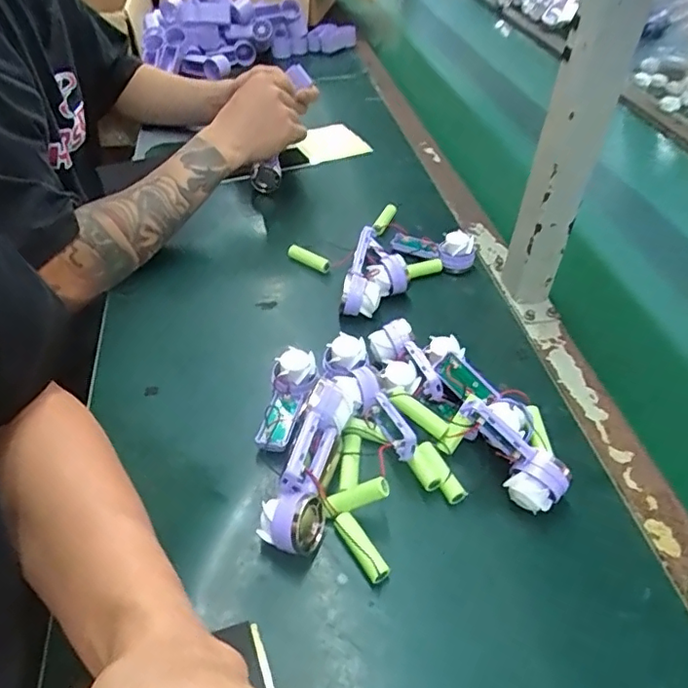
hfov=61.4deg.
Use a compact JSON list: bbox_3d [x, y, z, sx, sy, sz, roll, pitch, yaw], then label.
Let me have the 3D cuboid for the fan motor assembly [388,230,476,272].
[{"bbox_3d":[0.100,-0.111,0.653,0.096,0.037,0.030,17,44,34],"label":"fan motor assembly"}]

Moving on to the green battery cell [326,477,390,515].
[{"bbox_3d":[0.012,0.105,0.405,0.044,0.013,0.014,-23,42,17],"label":"green battery cell"}]

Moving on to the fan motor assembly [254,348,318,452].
[{"bbox_3d":[-0.047,0.046,0.475,0.035,0.028,0.091,8,44,4],"label":"fan motor assembly"}]

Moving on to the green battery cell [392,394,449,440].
[{"bbox_3d":[0.059,0.055,0.453,0.048,0.016,0.012,35,51,11],"label":"green battery cell"}]

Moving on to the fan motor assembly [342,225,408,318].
[{"bbox_3d":[0.034,-0.075,0.594,0.062,0.043,0.096,8,44,4],"label":"fan motor assembly"}]

